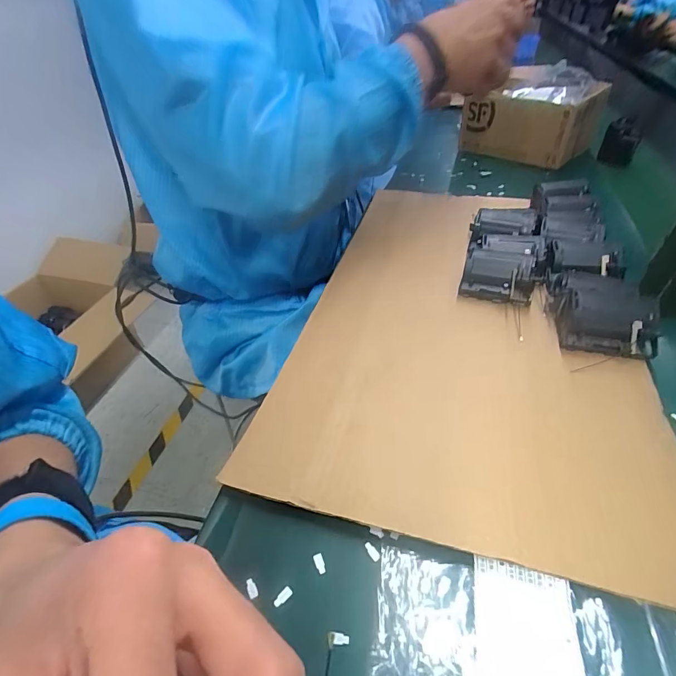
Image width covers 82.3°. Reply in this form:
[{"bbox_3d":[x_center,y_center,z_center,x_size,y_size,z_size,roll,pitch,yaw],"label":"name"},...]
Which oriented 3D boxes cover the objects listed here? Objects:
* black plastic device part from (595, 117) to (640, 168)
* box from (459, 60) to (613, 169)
[{"bbox_3d":[0.512,-0.351,0.704,0.055,0.083,0.023,14,46,15],"label":"black plastic device part"},{"bbox_3d":[0.358,-0.412,0.721,0.204,0.112,0.155,28,52,31],"label":"box"}]

